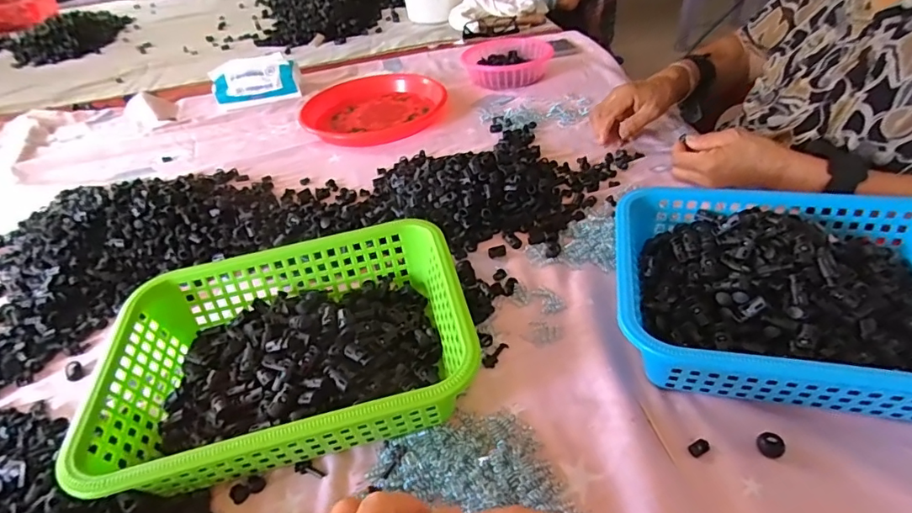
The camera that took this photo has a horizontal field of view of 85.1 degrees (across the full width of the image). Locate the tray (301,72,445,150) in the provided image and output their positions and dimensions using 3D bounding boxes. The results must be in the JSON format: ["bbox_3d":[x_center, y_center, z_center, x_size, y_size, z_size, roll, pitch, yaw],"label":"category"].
[{"bbox_3d":[-0.146,-0.266,0.882,0.216,0.036,0.216,-4,42,3],"label":"tray"}]

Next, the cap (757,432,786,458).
[{"bbox_3d":[0.234,0.140,0.369,0.018,0.006,0.017,-4,42,3],"label":"cap"}]

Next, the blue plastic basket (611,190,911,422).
[{"bbox_3d":[0.290,0.035,0.427,0.296,0.081,0.214,7,43,15],"label":"blue plastic basket"}]

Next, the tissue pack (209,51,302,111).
[{"bbox_3d":[-0.390,-0.341,0.970,0.165,0.073,0.078,-15,42,-10],"label":"tissue pack"}]

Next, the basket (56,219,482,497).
[{"bbox_3d":[-0.138,0.079,0.435,0.292,0.074,0.207,-12,42,-6],"label":"basket"}]

